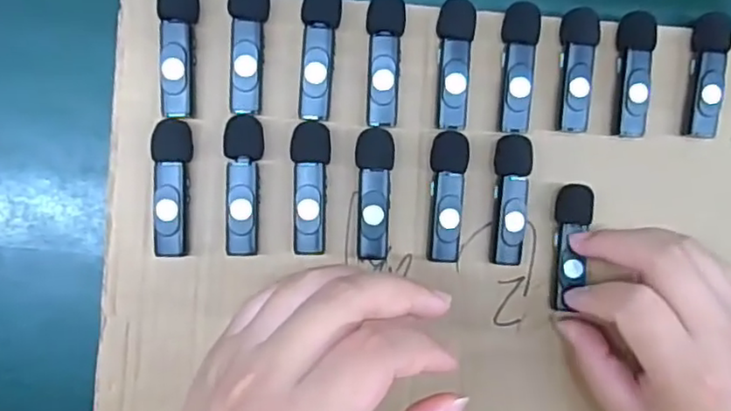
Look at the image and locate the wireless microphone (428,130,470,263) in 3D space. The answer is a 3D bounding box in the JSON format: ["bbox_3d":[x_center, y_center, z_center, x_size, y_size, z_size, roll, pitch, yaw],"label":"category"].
[{"bbox_3d":[0.040,-0.004,0.322,0.018,0.017,0.065,5,89,-6],"label":"wireless microphone"}]

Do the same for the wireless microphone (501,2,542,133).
[{"bbox_3d":[0.078,-0.070,0.327,0.019,0.017,0.064,7,89,-6],"label":"wireless microphone"}]

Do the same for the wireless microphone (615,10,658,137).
[{"bbox_3d":[0.141,-0.069,0.335,0.017,0.020,0.064,0,90,-6],"label":"wireless microphone"}]

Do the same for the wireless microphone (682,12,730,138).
[{"bbox_3d":[0.181,-0.069,0.339,0.015,0.019,0.064,6,89,-6],"label":"wireless microphone"}]

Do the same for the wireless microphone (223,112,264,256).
[{"bbox_3d":[-0.060,-0.010,0.310,0.018,0.015,0.067,1,89,-6],"label":"wireless microphone"}]

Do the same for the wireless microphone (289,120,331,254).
[{"bbox_3d":[-0.027,-0.009,0.314,0.018,0.015,0.064,0,90,-6],"label":"wireless microphone"}]

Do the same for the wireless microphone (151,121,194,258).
[{"bbox_3d":[-0.093,-0.009,0.306,0.018,0.016,0.065,-2,90,-6],"label":"wireless microphone"}]

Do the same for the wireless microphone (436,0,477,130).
[{"bbox_3d":[0.044,-0.071,0.323,0.018,0.016,0.064,6,89,-6],"label":"wireless microphone"}]

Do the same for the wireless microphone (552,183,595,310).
[{"bbox_3d":[0.106,0.022,0.328,0.017,0.014,0.065,8,88,-6],"label":"wireless microphone"}]

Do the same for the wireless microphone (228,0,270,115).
[{"bbox_3d":[-0.057,-0.077,0.309,0.019,0.012,0.064,-1,90,-6],"label":"wireless microphone"}]

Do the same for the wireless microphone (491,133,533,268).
[{"bbox_3d":[0.075,-0.003,0.326,0.019,0.017,0.065,2,89,-6],"label":"wireless microphone"}]

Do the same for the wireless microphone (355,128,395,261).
[{"bbox_3d":[0.005,-0.006,0.319,0.018,0.016,0.064,-1,90,-6],"label":"wireless microphone"}]

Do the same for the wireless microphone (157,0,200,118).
[{"bbox_3d":[-0.090,-0.075,0.306,0.017,0.014,0.064,0,90,-6],"label":"wireless microphone"}]

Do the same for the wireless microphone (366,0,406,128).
[{"bbox_3d":[0.010,-0.072,0.318,0.018,0.016,0.064,0,90,-6],"label":"wireless microphone"}]

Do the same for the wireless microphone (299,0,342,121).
[{"bbox_3d":[-0.024,-0.075,0.314,0.018,0.015,0.066,5,89,-6],"label":"wireless microphone"}]

